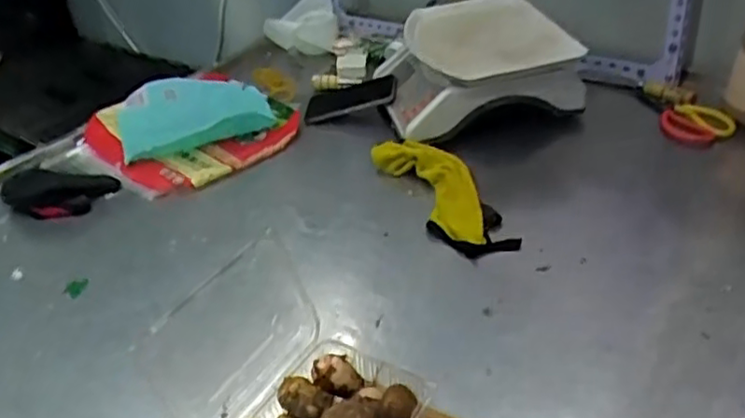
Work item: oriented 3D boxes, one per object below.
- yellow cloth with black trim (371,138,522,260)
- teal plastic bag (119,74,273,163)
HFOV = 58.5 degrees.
[{"bbox_3d":[0.092,-0.018,0.899,0.092,0.046,0.276,-16,35,-14],"label":"yellow cloth with black trim"},{"bbox_3d":[-0.313,-0.169,1.171,0.254,0.061,0.247,-16,35,-14],"label":"teal plastic bag"}]

